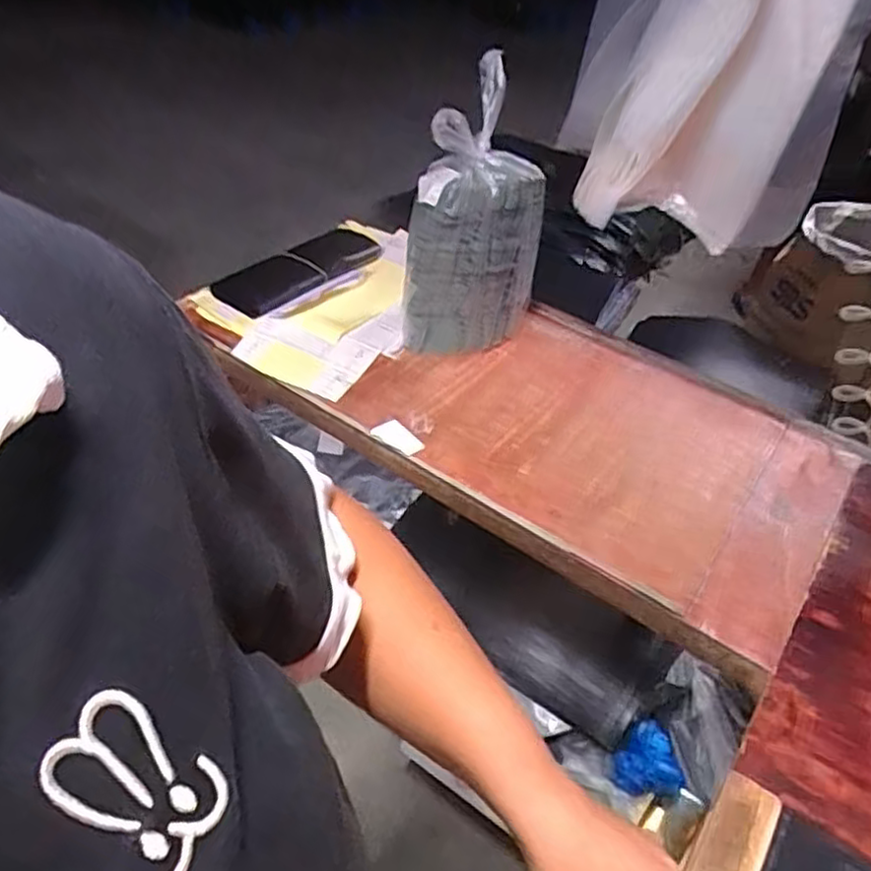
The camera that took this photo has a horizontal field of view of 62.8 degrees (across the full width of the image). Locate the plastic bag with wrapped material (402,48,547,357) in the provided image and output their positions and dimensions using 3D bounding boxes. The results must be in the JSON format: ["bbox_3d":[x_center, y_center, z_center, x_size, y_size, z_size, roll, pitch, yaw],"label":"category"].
[{"bbox_3d":[0.061,-0.319,1.114,0.200,0.379,0.145,10,39,3],"label":"plastic bag with wrapped material"}]

